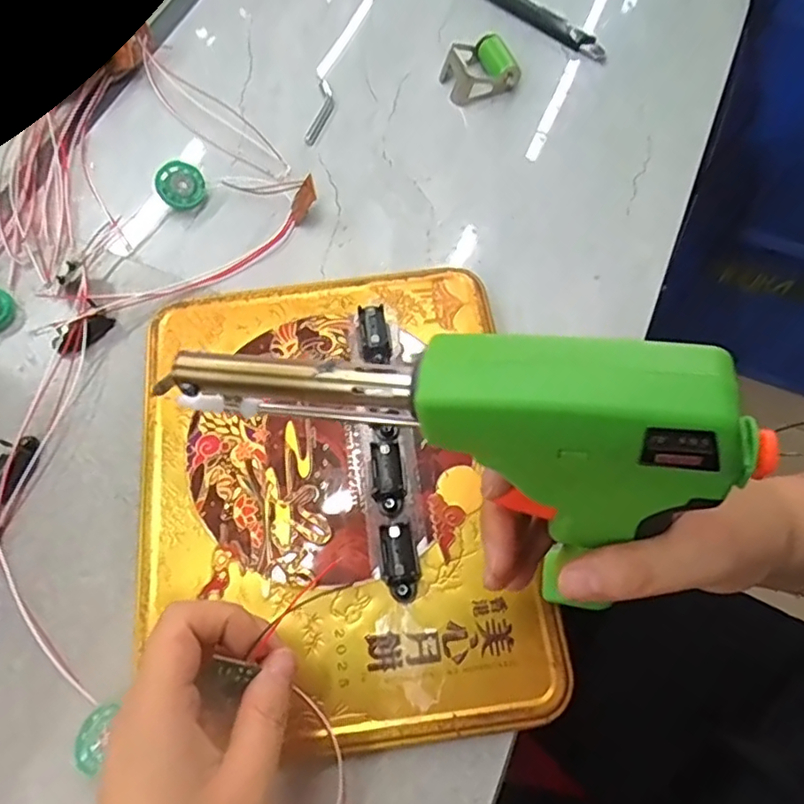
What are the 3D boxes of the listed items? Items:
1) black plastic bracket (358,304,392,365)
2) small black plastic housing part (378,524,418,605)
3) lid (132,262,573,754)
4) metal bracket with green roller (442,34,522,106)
[{"bbox_3d":[-0.015,-0.036,0.325,0.017,0.014,0.033,-8,65,-2],"label":"black plastic bracket"},{"bbox_3d":[-0.001,0.075,0.275,0.015,0.015,0.033,-10,65,-3],"label":"small black plastic housing part"},{"bbox_3d":[-0.035,0.040,0.303,0.188,0.015,0.234,-9,65,-2],"label":"lid"},{"bbox_3d":[0.053,-0.234,0.418,0.045,0.018,0.042,-22,67,-8],"label":"metal bracket with green roller"}]

